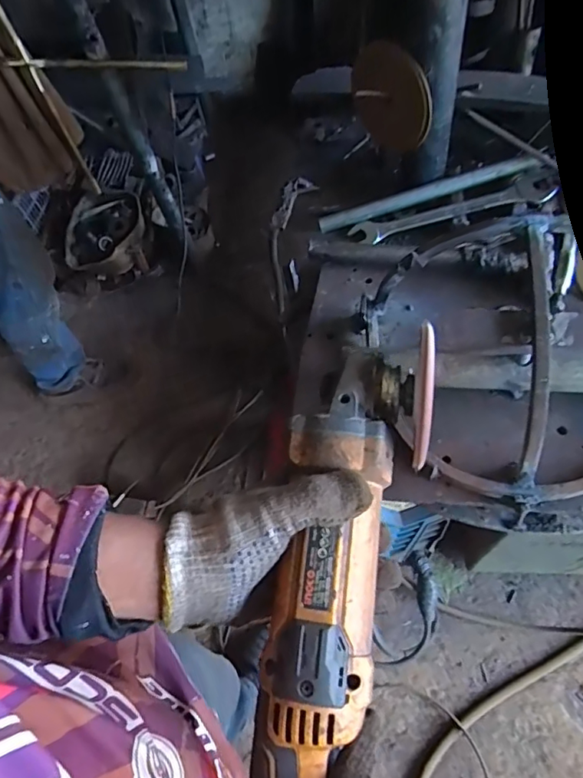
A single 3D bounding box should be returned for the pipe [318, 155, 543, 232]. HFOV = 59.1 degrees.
[{"bbox_3d":[0.149,-0.219,0.576,0.241,0.013,0.013,-14,57,10],"label":"pipe"}]

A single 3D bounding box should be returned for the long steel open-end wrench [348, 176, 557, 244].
[{"bbox_3d":[0.171,-0.197,0.566,0.209,0.012,0.038,-10,57,16],"label":"long steel open-end wrench"}]

